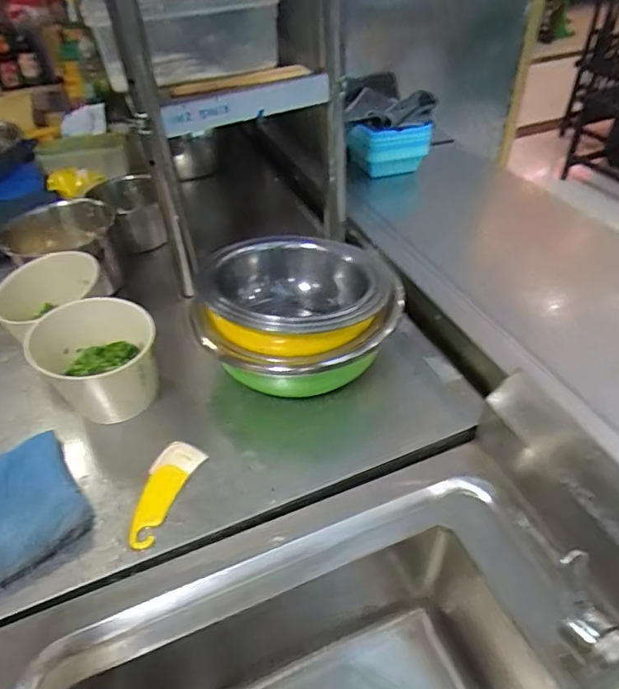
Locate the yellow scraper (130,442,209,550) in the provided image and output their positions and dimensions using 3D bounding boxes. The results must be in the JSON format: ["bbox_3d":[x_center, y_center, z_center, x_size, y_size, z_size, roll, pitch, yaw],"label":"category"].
[{"bbox_3d":[-0.164,0.163,0.573,0.049,0.007,0.127,12,46,15],"label":"yellow scraper"}]

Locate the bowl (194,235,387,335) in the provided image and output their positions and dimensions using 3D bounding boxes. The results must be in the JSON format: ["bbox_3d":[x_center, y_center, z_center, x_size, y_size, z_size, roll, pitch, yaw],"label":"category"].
[{"bbox_3d":[-0.020,-0.056,0.664,0.212,0.086,0.212,-1,44,1],"label":"bowl"}]

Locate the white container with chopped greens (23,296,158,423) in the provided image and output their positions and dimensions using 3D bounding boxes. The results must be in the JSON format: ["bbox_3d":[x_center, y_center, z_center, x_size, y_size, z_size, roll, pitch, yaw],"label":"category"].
[{"bbox_3d":[-0.261,0.021,0.652,0.140,0.099,0.134,-21,47,-19],"label":"white container with chopped greens"}]

